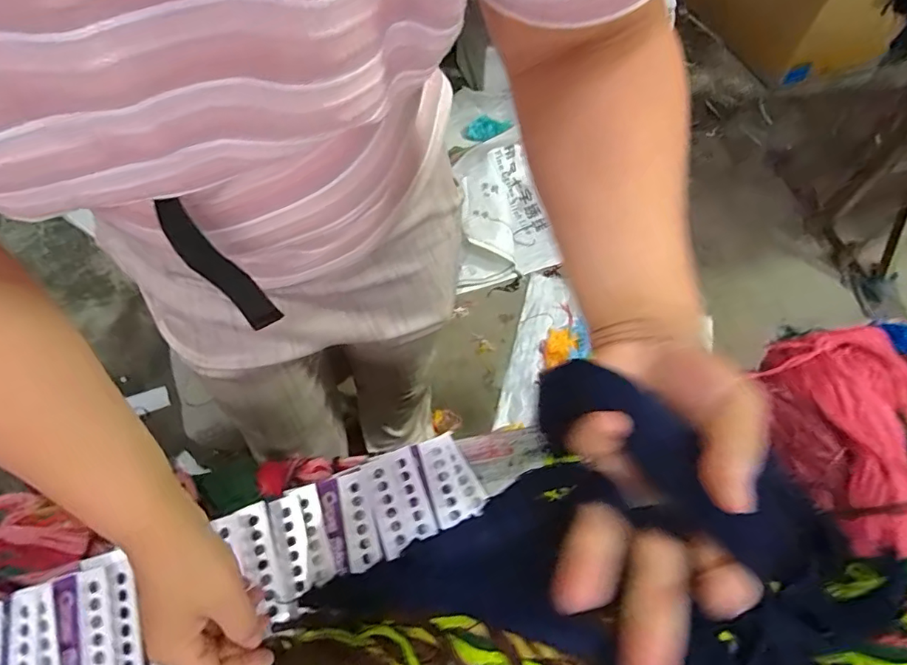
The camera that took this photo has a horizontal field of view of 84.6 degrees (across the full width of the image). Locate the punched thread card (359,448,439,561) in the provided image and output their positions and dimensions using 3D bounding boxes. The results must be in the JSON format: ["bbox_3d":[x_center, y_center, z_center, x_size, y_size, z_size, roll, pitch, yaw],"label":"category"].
[{"bbox_3d":[-0.056,0.169,0.505,0.055,0.009,0.094,-14,66,-20],"label":"punched thread card"}]

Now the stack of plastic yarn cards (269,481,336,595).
[{"bbox_3d":[-0.144,0.197,0.480,0.044,0.012,0.090,-19,74,-13],"label":"stack of plastic yarn cards"}]

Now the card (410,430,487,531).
[{"bbox_3d":[-0.006,0.155,0.533,0.059,0.009,0.091,-14,65,-23],"label":"card"}]

